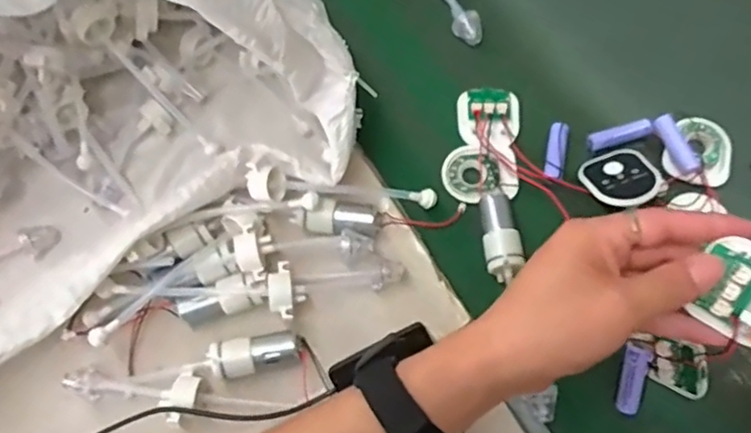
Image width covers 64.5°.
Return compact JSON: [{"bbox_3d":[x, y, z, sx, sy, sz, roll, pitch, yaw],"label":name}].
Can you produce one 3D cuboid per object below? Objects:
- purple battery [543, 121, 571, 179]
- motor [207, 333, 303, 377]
[{"bbox_3d":[0.142,-0.052,0.467,0.014,0.014,0.047,14,71,9],"label":"purple battery"},{"bbox_3d":[-0.082,0.093,0.404,0.062,0.019,0.023,-12,69,0],"label":"motor"}]

